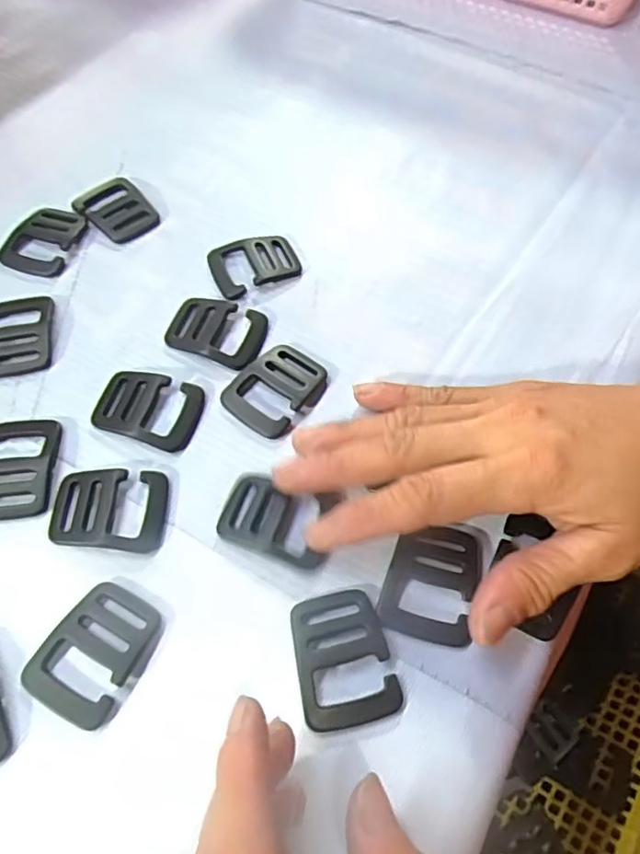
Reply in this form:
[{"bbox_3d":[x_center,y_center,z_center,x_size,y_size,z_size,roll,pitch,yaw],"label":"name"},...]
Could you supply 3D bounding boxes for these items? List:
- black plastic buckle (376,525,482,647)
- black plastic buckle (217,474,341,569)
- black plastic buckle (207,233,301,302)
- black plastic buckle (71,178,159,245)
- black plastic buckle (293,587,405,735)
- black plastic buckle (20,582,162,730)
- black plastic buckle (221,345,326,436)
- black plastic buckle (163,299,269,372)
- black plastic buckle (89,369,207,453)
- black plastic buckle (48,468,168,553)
[{"bbox_3d":[0.041,0.055,0.218,0.032,0.005,0.042,15,61,7],"label":"black plastic buckle"},{"bbox_3d":[-0.017,0.035,0.229,0.041,0.004,0.030,15,61,7],"label":"black plastic buckle"},{"bbox_3d":[-0.032,-0.081,0.294,0.043,0.005,0.032,-19,63,-12],"label":"black plastic buckle"},{"bbox_3d":[-0.105,-0.113,0.309,0.032,0.004,0.041,-39,68,-21],"label":"black plastic buckle"},{"bbox_3d":[0.007,0.078,0.205,0.032,0.005,0.042,-11,61,-8],"label":"black plastic buckle"},{"bbox_3d":[-0.077,0.076,0.204,0.032,0.006,0.043,25,63,12],"label":"black plastic buckle"},{"bbox_3d":[-0.019,-0.017,0.258,0.032,0.005,0.044,39,66,19],"label":"black plastic buckle"},{"bbox_3d":[-0.048,-0.044,0.272,0.043,0.005,0.033,13,61,5],"label":"black plastic buckle"},{"bbox_3d":[-0.073,-0.008,0.252,0.042,0.006,0.032,13,61,5],"label":"black plastic buckle"},{"bbox_3d":[-0.082,0.031,0.230,0.042,0.006,0.032,2,60,-1],"label":"black plastic buckle"}]

